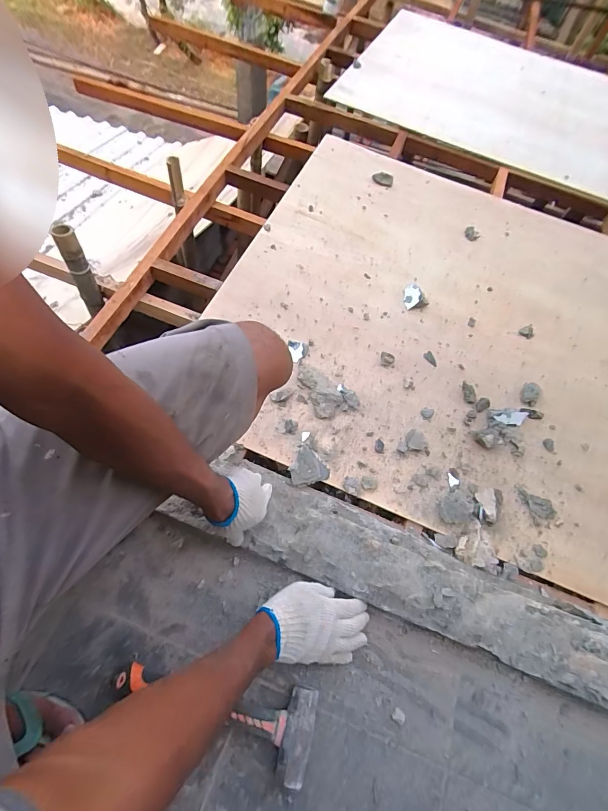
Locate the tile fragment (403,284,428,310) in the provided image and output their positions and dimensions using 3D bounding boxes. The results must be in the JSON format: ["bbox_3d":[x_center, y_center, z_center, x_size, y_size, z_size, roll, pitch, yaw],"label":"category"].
[{"bbox_3d":[0.311,-0.311,1.055,0.059,0.021,0.081,-12,67,-9],"label":"tile fragment"}]

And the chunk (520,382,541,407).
[{"bbox_3d":[0.581,-0.028,0.956,0.042,0.026,0.066,32,68,11],"label":"chunk"}]

